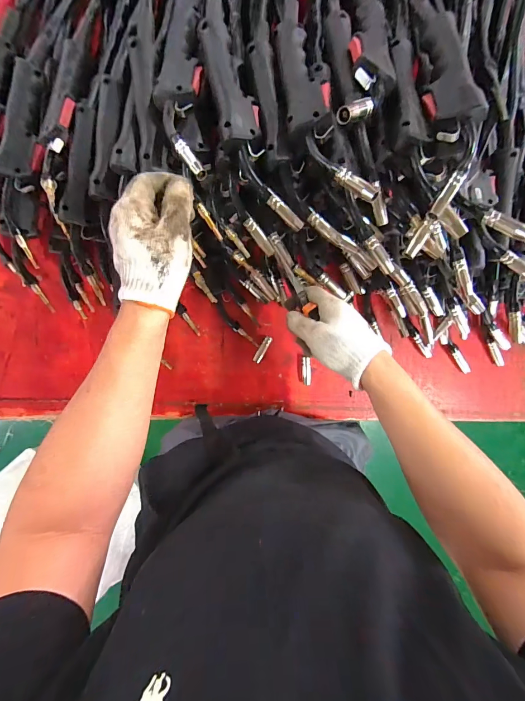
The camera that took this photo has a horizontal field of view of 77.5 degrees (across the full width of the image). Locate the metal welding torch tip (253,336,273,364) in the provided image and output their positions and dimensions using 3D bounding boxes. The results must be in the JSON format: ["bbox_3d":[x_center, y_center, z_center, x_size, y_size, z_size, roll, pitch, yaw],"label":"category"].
[{"bbox_3d":[0.000,-0.002,0.609,0.016,0.010,0.052,29,94,-7],"label":"metal welding torch tip"}]

